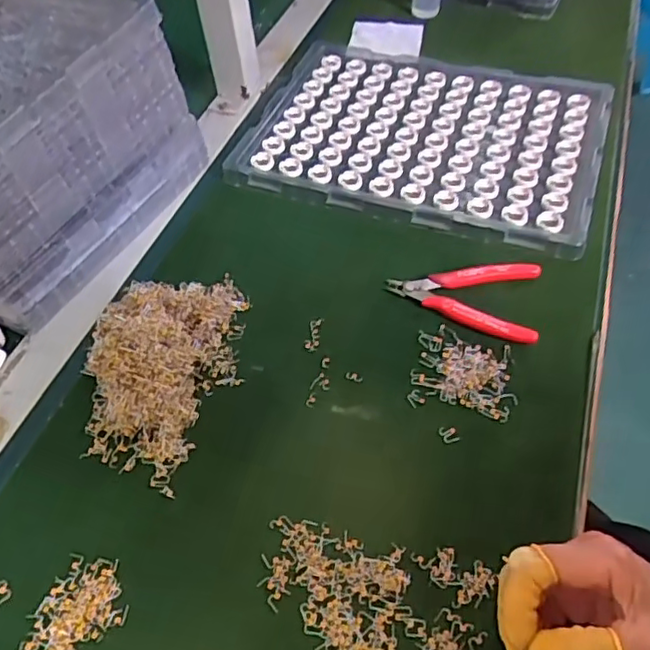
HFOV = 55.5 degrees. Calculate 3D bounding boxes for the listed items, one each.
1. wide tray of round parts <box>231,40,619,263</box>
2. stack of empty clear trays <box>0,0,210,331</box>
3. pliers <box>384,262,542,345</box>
[{"bbox_3d":[0.100,-0.203,0.646,0.353,0.026,0.262,14,54,17],"label":"wide tray of round parts"},{"bbox_3d":[-0.342,-0.176,0.569,0.348,0.171,0.261,21,56,21],"label":"stack of empty clear trays"},{"bbox_3d":[0.114,-0.028,0.510,0.119,0.013,0.081,9,52,13],"label":"pliers"}]

